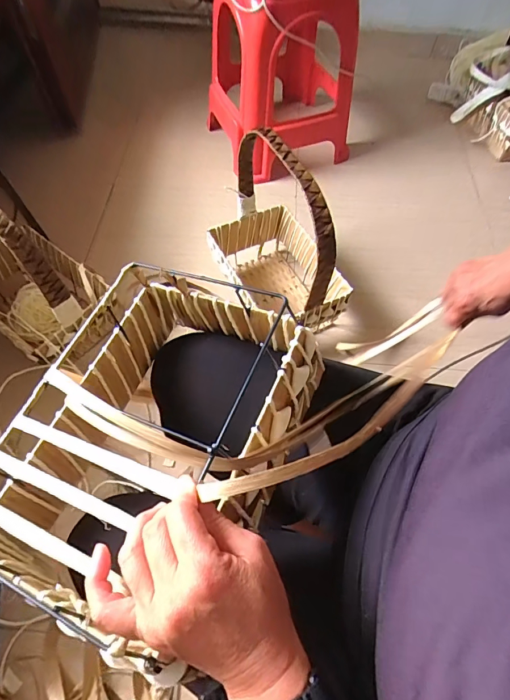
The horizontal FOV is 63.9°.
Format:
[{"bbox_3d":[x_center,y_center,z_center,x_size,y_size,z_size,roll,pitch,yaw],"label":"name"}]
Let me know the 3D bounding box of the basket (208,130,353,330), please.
[{"bbox_3d":[0.047,-0.241,0.944,0.226,0.447,0.370,-24,62,-11],"label":"basket"}]

